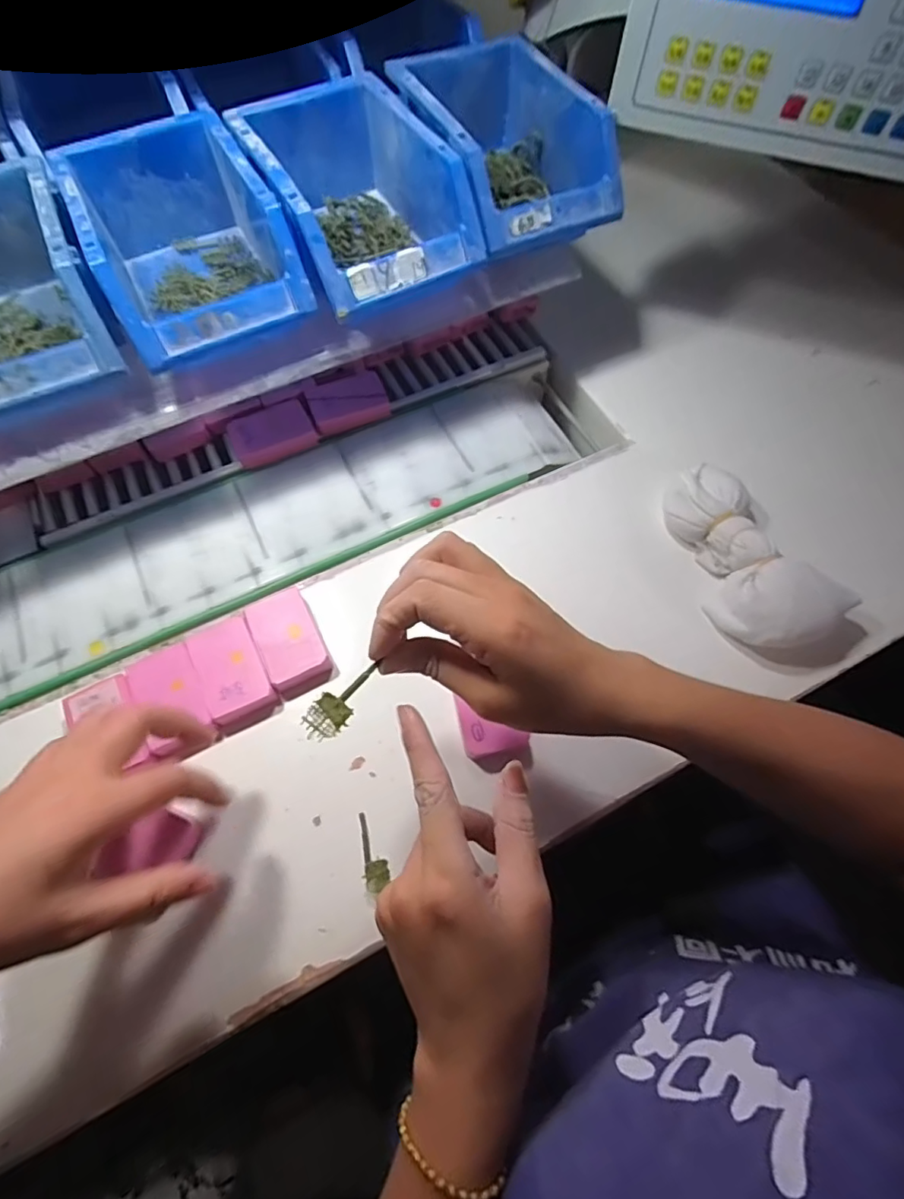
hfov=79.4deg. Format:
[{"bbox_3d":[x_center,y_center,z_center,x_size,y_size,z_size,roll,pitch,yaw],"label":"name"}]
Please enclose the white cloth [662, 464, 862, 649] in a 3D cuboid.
[{"bbox_3d":[0.226,-0.037,0.423,0.080,0.048,0.156,-25,68,-10],"label":"white cloth"}]

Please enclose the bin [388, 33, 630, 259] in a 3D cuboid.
[{"bbox_3d":[0.041,-0.358,0.439,0.124,0.079,0.175,-25,67,-11],"label":"bin"}]

